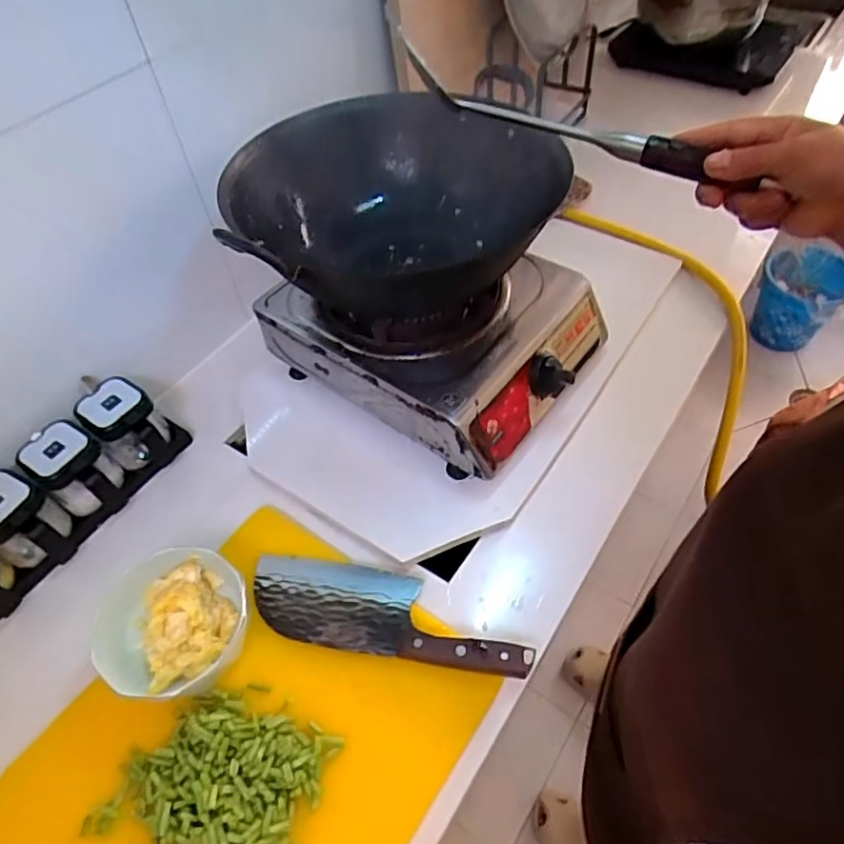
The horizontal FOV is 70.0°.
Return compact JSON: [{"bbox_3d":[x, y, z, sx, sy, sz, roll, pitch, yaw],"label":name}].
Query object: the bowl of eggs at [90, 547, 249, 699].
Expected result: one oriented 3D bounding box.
[{"bbox_3d":[-0.247,0.200,0.598,0.139,0.072,0.137,-2,53,2],"label":"bowl of eggs"}]

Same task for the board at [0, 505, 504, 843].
[{"bbox_3d":[-0.186,0.325,0.527,0.331,0.019,0.463,28,59,22],"label":"board"}]

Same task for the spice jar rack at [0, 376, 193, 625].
[{"bbox_3d":[-0.429,0.089,0.687,0.119,0.090,0.330,29,59,23],"label":"spice jar rack"}]

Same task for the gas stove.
[{"bbox_3d":[0.022,-0.125,0.783,0.363,0.112,0.288,31,60,24],"label":"gas stove"}]

